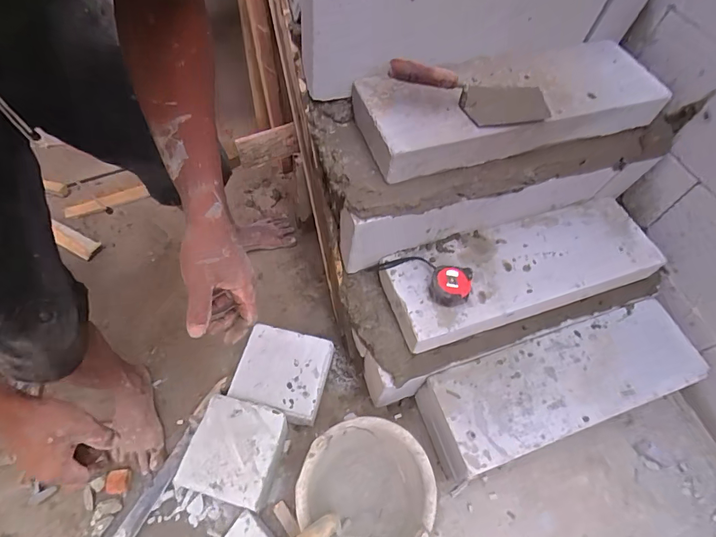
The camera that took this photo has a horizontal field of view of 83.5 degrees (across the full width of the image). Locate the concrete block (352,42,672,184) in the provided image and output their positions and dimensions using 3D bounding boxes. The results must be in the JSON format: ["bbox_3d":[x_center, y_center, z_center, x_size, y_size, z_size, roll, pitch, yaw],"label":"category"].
[{"bbox_3d":[0.329,-0.346,0.826,0.672,0.094,0.210,-18,62,-15],"label":"concrete block"}]

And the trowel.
[{"bbox_3d":[0.207,-0.317,0.730,0.319,0.044,0.116,5,58,-21],"label":"trowel"}]

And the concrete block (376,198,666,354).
[{"bbox_3d":[0.375,-0.003,0.907,0.635,0.089,0.212,-16,61,-14],"label":"concrete block"}]

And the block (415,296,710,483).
[{"bbox_3d":[0.470,0.260,0.930,0.638,0.140,0.212,-15,61,-14],"label":"block"}]

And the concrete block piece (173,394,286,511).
[{"bbox_3d":[-0.260,0.394,0.867,0.182,0.101,0.191,15,58,4],"label":"concrete block piece"}]

